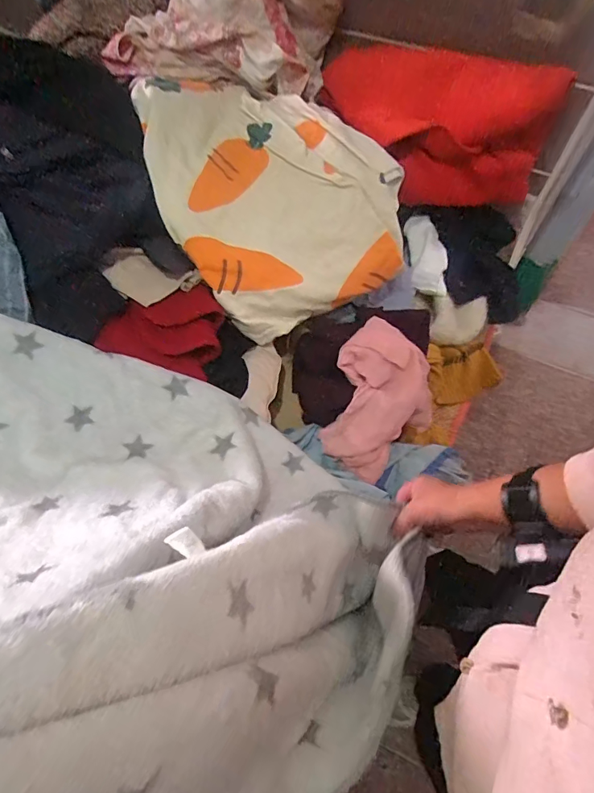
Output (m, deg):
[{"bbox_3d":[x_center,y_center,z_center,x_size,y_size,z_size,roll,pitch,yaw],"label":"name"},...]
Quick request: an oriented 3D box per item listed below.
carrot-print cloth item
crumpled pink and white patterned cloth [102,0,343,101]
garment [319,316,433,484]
[{"bbox_3d":[-0.058,-0.390,0.824,0.400,0.087,0.535,-35,84,-14],"label":"carrot-print cloth item"},{"bbox_3d":[-0.147,-0.752,0.898,0.465,0.236,0.169,5,64,5],"label":"crumpled pink and white patterned cloth"},{"bbox_3d":[0.144,0.008,0.803,0.170,0.141,0.242,25,67,14],"label":"garment"}]

